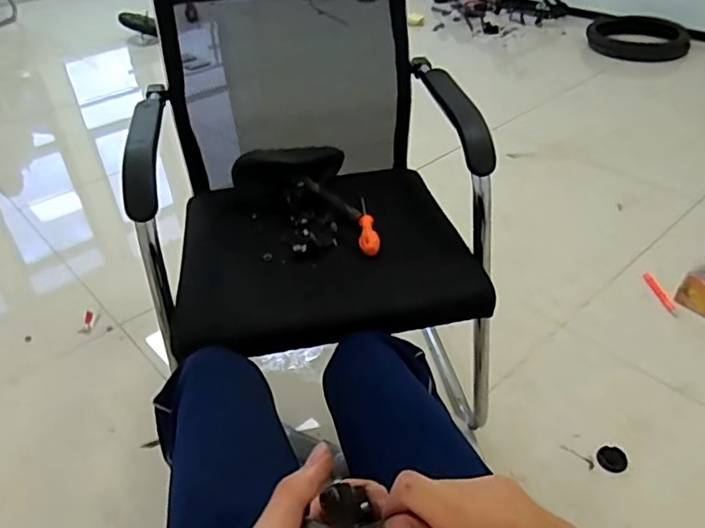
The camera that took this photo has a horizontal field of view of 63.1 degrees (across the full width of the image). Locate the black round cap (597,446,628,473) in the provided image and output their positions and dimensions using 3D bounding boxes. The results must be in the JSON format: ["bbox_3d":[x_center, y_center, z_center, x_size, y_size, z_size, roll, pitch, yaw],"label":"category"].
[{"bbox_3d":[0.513,0.390,1.134,0.055,0.017,0.065,13,41,19],"label":"black round cap"}]

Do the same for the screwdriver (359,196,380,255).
[{"bbox_3d":[0.022,-0.074,0.991,0.033,0.025,0.187,-5,38,-2],"label":"screwdriver"}]

